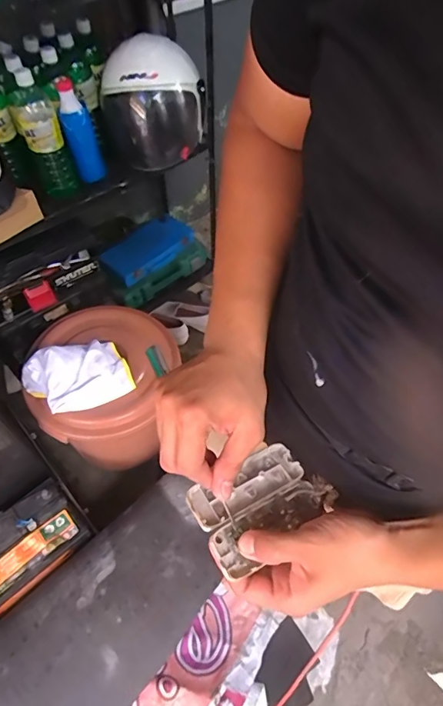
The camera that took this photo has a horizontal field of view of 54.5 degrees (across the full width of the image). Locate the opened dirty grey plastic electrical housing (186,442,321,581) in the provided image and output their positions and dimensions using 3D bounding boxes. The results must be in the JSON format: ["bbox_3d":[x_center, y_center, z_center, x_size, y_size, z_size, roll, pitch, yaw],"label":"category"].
[{"bbox_3d":[0.032,0.136,0.390,0.113,0.026,0.079,-26,60,-20],"label":"opened dirty grey plastic electrical housing"}]

